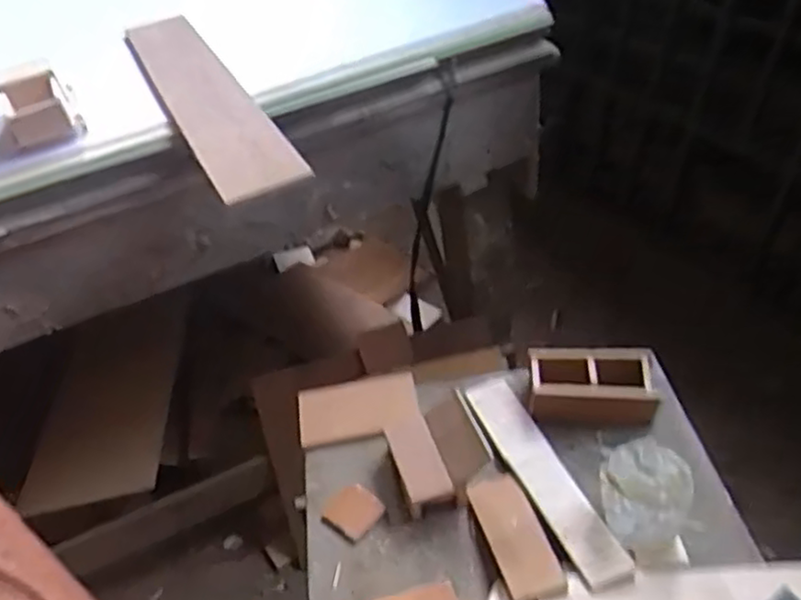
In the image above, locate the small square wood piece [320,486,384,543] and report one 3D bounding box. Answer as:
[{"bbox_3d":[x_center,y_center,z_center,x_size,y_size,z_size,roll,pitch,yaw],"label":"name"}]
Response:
[{"bbox_3d":[-0.040,0.179,0.598,0.043,0.008,0.044,31,54,33],"label":"small square wood piece"}]

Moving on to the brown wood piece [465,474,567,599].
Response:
[{"bbox_3d":[0.090,0.184,0.559,0.045,0.017,0.115,-14,43,-8],"label":"brown wood piece"}]

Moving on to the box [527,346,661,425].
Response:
[{"bbox_3d":[0.176,0.080,0.655,0.111,0.045,0.062,1,43,7],"label":"box"}]

